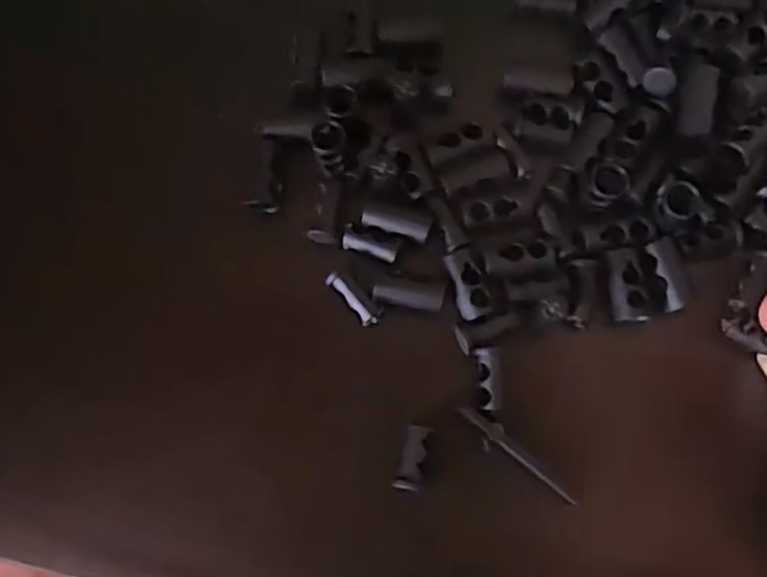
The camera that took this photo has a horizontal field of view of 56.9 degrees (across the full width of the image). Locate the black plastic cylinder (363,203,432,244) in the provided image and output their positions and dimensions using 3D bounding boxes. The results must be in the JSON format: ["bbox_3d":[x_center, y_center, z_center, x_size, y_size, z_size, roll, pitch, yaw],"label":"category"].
[{"bbox_3d":[0.003,-0.018,0.182,0.018,0.004,0.007,19,79,4],"label":"black plastic cylinder"}]

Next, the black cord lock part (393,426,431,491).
[{"bbox_3d":[0.007,0.041,0.172,0.006,0.004,0.015,12,79,3],"label":"black cord lock part"}]

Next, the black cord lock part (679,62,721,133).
[{"bbox_3d":[0.080,-0.047,0.179,0.008,0.007,0.018,9,78,3],"label":"black cord lock part"}]

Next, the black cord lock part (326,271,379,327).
[{"bbox_3d":[-0.008,0.002,0.180,0.005,0.004,0.017,-41,81,-7],"label":"black cord lock part"}]

